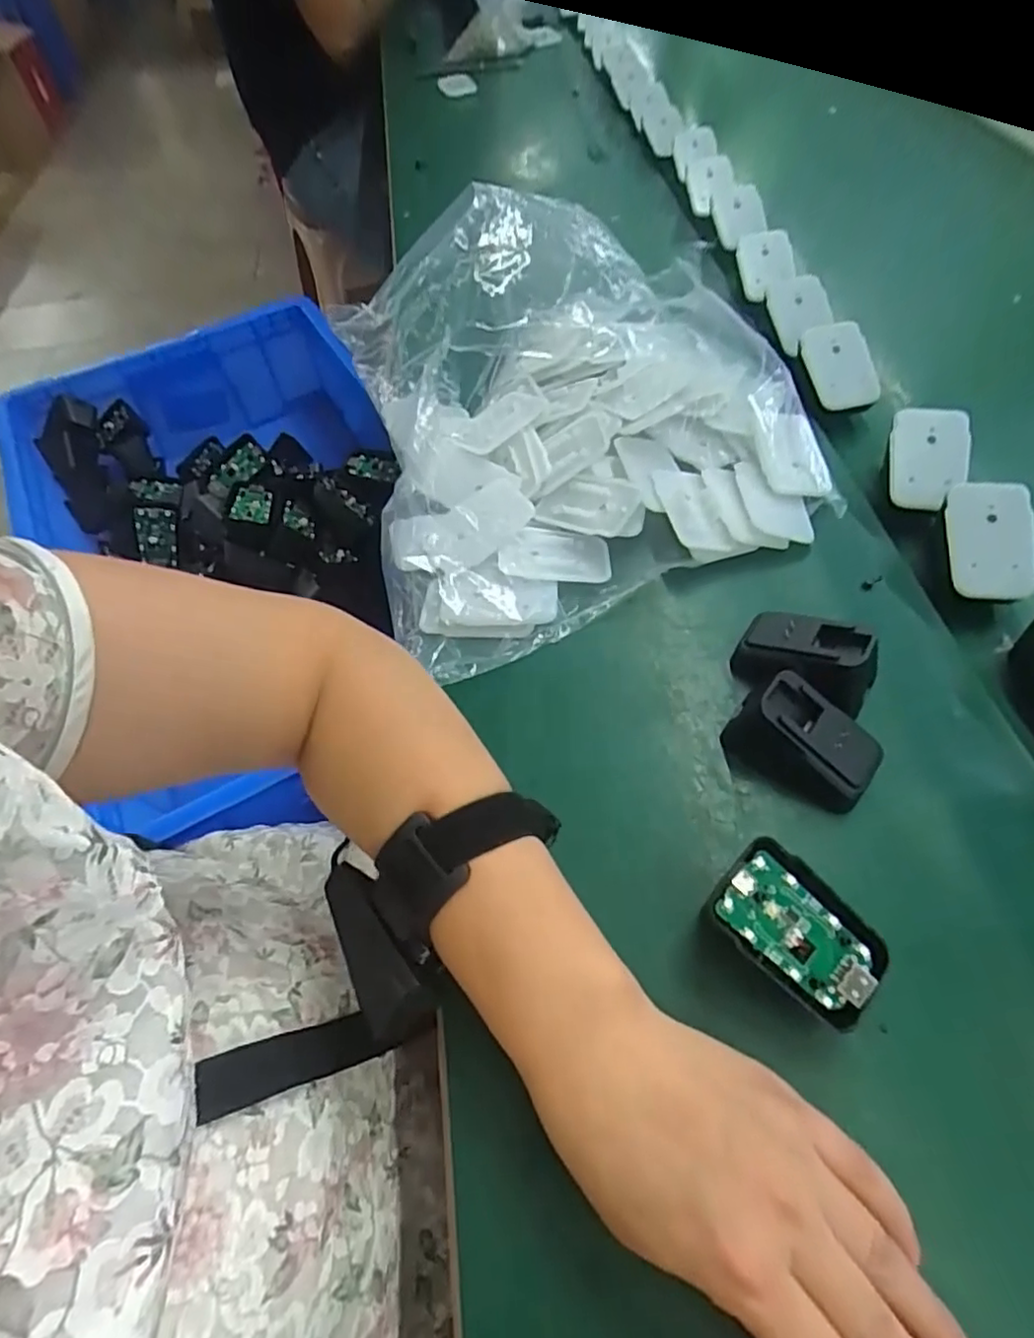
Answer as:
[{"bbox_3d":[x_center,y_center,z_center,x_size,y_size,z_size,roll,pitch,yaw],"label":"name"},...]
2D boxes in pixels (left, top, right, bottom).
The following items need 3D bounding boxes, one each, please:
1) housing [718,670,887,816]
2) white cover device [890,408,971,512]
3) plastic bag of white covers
[{"bbox_3d":[0.136,0.036,0.302,0.065,0.037,0.038,29,64,21],"label":"housing"},{"bbox_3d":[0.252,-0.128,0.388,0.046,0.006,0.064,9,84,5],"label":"white cover device"},{"bbox_3d":[0.033,-0.177,0.414,0.292,0.103,0.287,-18,58,-7],"label":"plastic bag of white covers"}]

